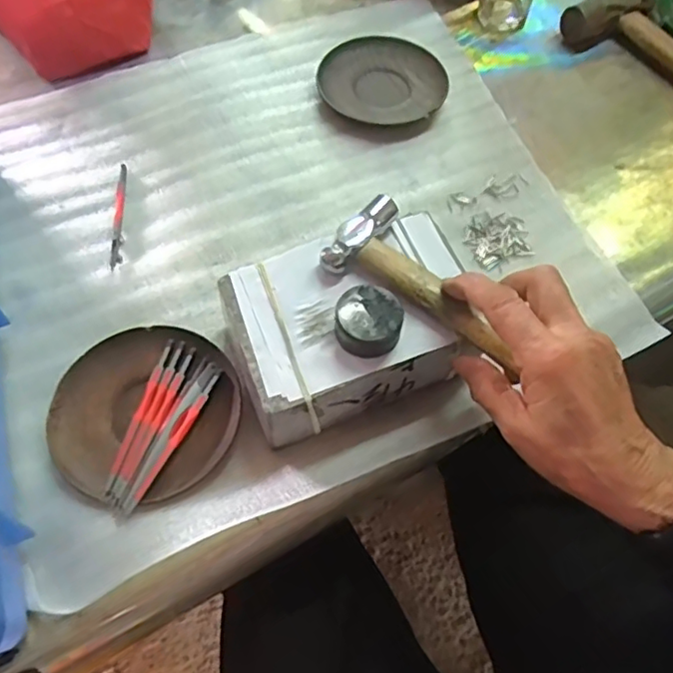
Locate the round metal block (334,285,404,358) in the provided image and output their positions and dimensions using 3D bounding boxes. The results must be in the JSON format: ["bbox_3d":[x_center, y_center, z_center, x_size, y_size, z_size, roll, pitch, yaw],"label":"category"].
[{"bbox_3d":[0.018,-0.007,0.337,0.037,0.020,0.038,0,60,-1],"label":"round metal block"}]

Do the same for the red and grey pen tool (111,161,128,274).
[{"bbox_3d":[-0.167,-0.094,0.457,0.008,0.006,0.104,-6,60,-5],"label":"red and grey pen tool"}]

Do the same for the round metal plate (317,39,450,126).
[{"bbox_3d":[0.041,-0.229,0.536,0.111,0.017,0.111,0,60,-1],"label":"round metal plate"}]

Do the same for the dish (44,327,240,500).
[{"bbox_3d":[-0.119,0.046,0.372,0.114,0.012,0.111,0,60,-1],"label":"dish"}]

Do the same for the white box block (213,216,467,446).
[{"bbox_3d":[0.012,-0.004,0.378,0.146,0.060,0.107,-19,62,-12],"label":"white box block"}]

